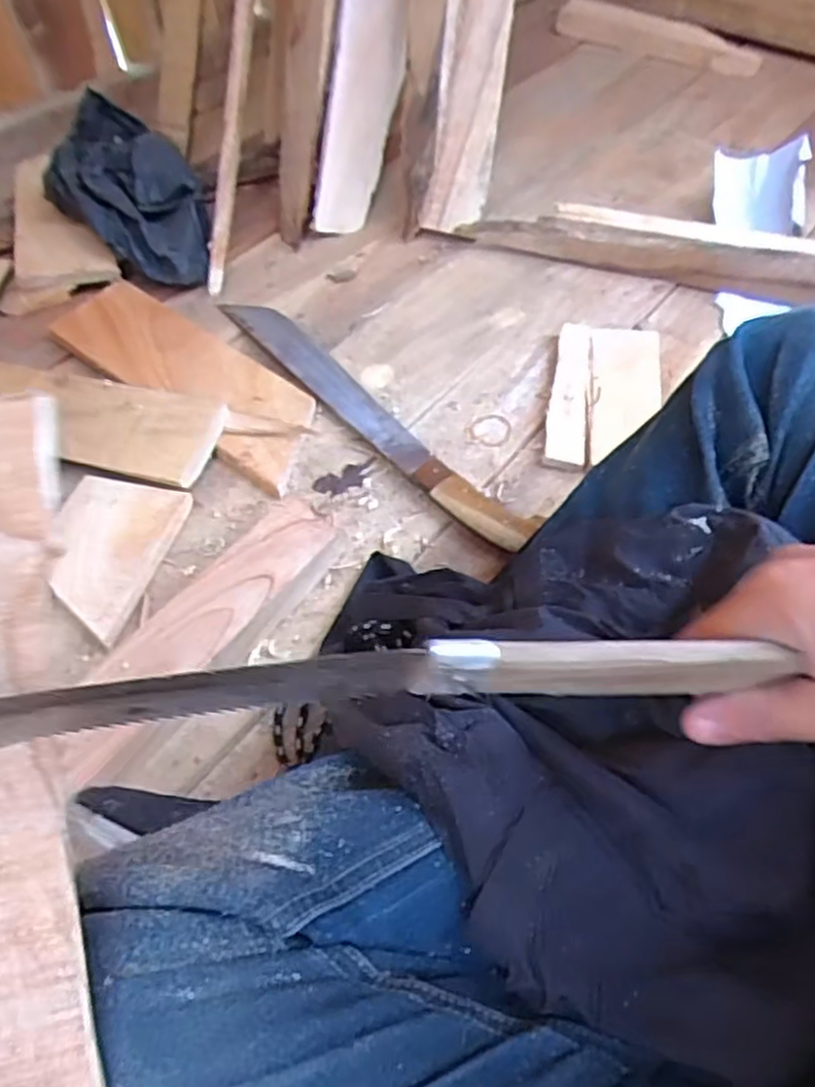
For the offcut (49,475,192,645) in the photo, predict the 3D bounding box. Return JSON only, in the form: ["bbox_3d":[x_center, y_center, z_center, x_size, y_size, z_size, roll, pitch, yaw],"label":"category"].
[{"bbox_3d":[-0.234,0.008,0.571,0.094,0.017,0.133,11,54,8],"label":"offcut"}]

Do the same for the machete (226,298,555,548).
[{"bbox_3d":[-0.041,-0.124,0.663,0.048,0.026,0.402,-34,61,-23],"label":"machete"}]

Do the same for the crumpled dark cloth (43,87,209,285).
[{"bbox_3d":[-0.299,-0.369,0.782,0.140,0.071,0.251,-20,56,-14],"label":"crumpled dark cloth"}]

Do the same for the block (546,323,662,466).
[{"bbox_3d":[0.180,-0.138,0.677,0.096,0.018,0.177,9,54,6],"label":"block"}]

